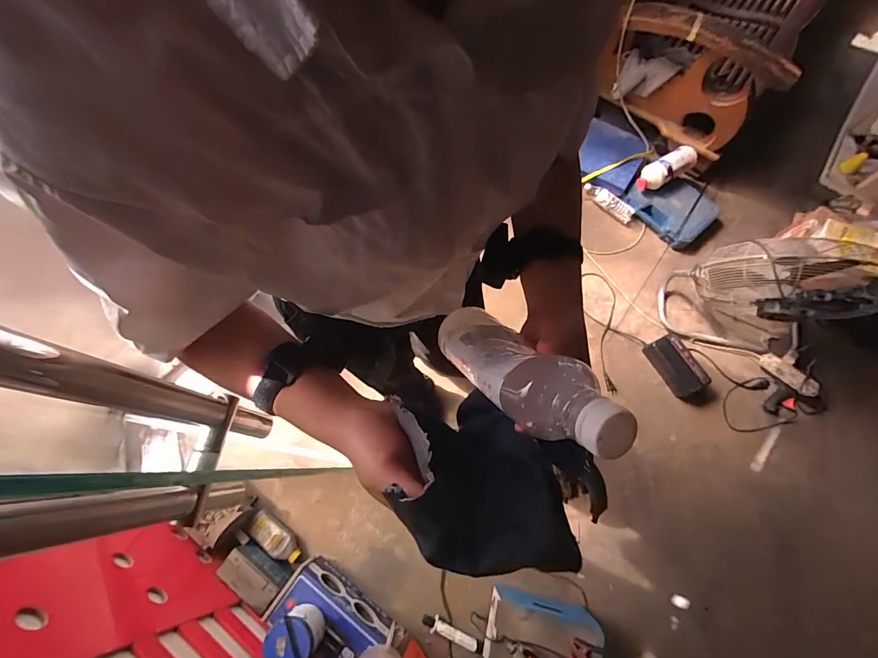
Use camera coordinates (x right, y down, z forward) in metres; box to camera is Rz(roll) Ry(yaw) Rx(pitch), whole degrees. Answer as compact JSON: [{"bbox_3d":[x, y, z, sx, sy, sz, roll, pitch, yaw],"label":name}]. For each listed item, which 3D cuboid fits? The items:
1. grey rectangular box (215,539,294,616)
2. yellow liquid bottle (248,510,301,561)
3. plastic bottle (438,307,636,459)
[{"bbox_3d":[-0.562,0.746,1.219,0.195,0.125,0.108,28,74,9],"label":"grey rectangular box"},{"bbox_3d":[-0.534,0.682,1.301,0.191,0.058,0.076,34,75,11],"label":"yellow liquid bottle"},{"bbox_3d":[0.058,0.032,0.310,0.063,0.223,0.049,-32,118,-10],"label":"plastic bottle"}]

